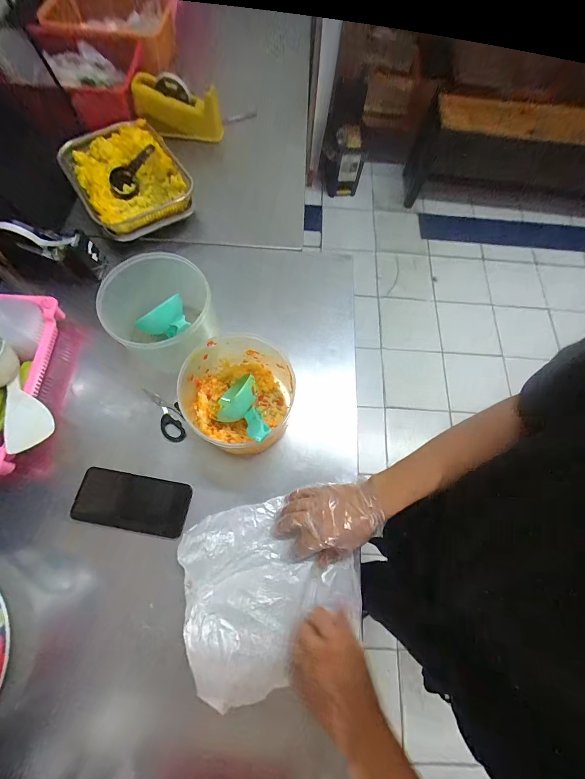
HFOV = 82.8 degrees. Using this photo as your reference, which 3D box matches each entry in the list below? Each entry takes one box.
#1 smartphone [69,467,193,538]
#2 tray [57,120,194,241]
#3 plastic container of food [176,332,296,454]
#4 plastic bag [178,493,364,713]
[{"bbox_3d":[-0.246,0.175,0.515,0.164,0.011,0.079,13,67,-5],"label":"smartphone"},{"bbox_3d":[-0.347,-0.443,0.715,0.215,0.069,0.286,-31,73,-13],"label":"tray"},{"bbox_3d":[-0.087,0.011,0.526,0.159,0.114,0.149,13,69,3],"label":"plastic container of food"},{"bbox_3d":[-0.031,0.275,0.469,0.235,0.045,0.215,-14,70,-8],"label":"plastic bag"}]

